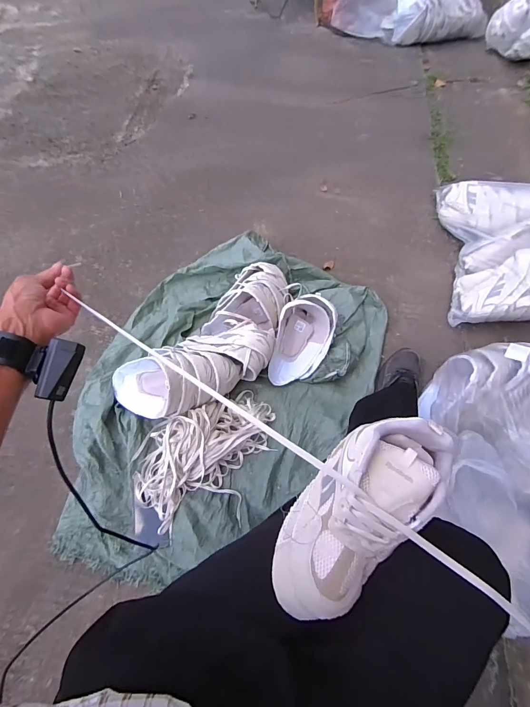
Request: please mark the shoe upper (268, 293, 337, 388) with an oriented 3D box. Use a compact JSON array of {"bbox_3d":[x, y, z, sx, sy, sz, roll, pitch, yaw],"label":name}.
[{"bbox_3d":[0.101,-0.035,0.914,0.138,0.104,0.247,18,65,10],"label":"shoe upper"}]

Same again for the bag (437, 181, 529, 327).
[{"bbox_3d":[0.785,-0.341,0.931,0.469,0.320,0.490,6,63,6],"label":"bag"}]

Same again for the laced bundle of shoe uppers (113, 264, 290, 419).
[{"bbox_3d":[-0.120,-0.020,0.868,0.518,0.123,0.238,-38,67,-16],"label":"laced bundle of shoe uppers"}]

